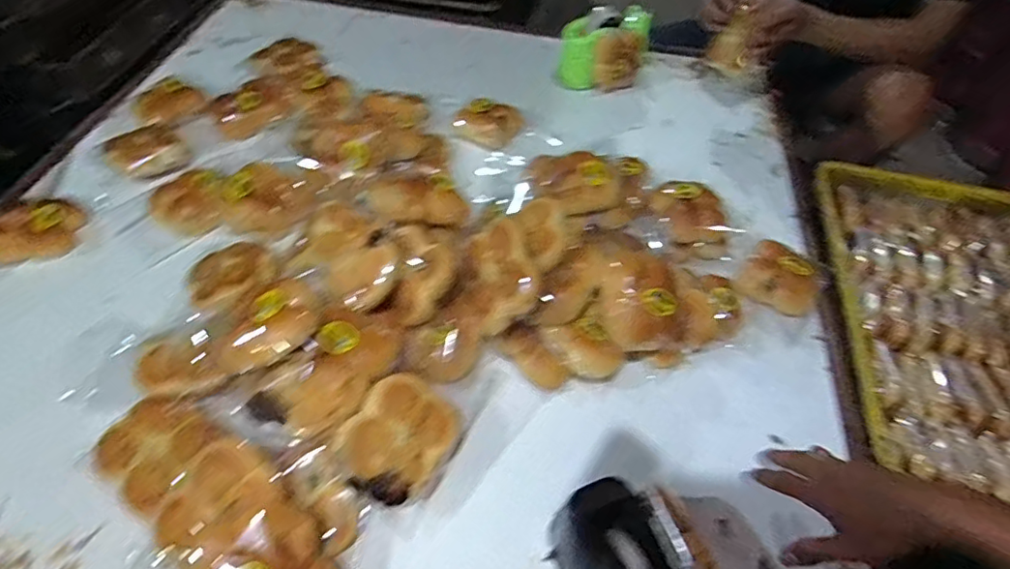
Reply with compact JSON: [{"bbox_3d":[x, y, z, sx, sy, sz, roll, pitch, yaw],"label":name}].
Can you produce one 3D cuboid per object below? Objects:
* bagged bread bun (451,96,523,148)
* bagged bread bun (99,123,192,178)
[{"bbox_3d":[-0.031,-0.283,0.994,0.117,0.036,0.084,24,53,14],"label":"bagged bread bun"},{"bbox_3d":[-0.558,-0.209,0.884,0.102,0.041,0.113,34,56,21],"label":"bagged bread bun"}]

